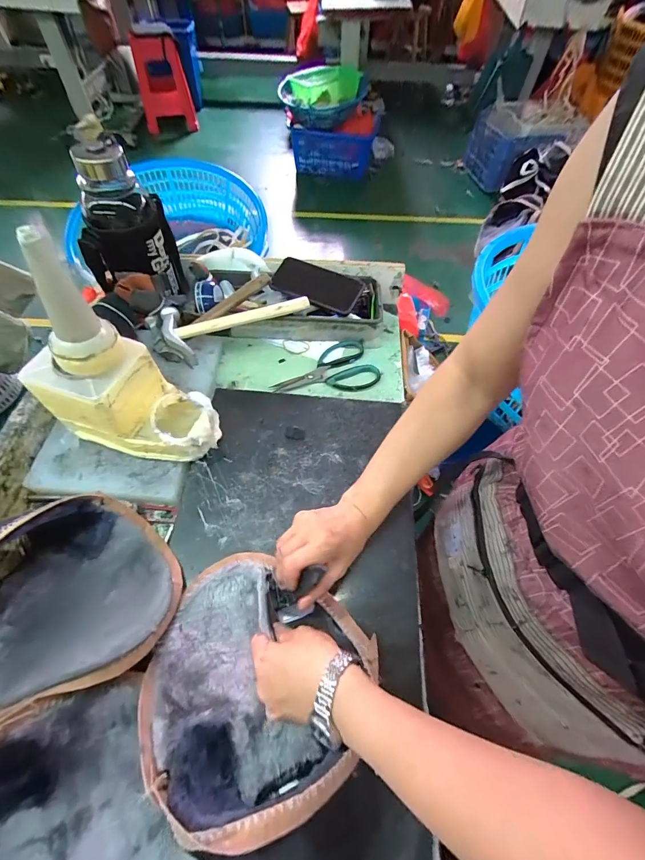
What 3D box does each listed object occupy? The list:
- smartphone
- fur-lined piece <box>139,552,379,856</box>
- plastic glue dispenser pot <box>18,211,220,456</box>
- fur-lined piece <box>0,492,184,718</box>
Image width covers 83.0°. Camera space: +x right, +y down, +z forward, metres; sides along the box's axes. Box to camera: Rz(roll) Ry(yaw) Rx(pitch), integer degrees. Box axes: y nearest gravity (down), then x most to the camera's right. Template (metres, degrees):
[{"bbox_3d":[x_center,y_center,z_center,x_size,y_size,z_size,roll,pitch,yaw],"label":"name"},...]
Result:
[{"bbox_3d":[-0.010,-0.261,0.656,0.160,0.014,0.087,14,72,4],"label":"smartphone"},{"bbox_3d":[-0.066,0.218,0.335,0.204,0.110,0.194,1,53,-1],"label":"fur-lined piece"},{"bbox_3d":[-0.243,-0.077,0.427,0.192,0.279,0.096,13,59,6],"label":"plastic glue dispenser pot"},{"bbox_3d":[-0.276,0.166,0.384,0.198,0.129,0.226,-35,67,-21],"label":"fur-lined piece"}]

